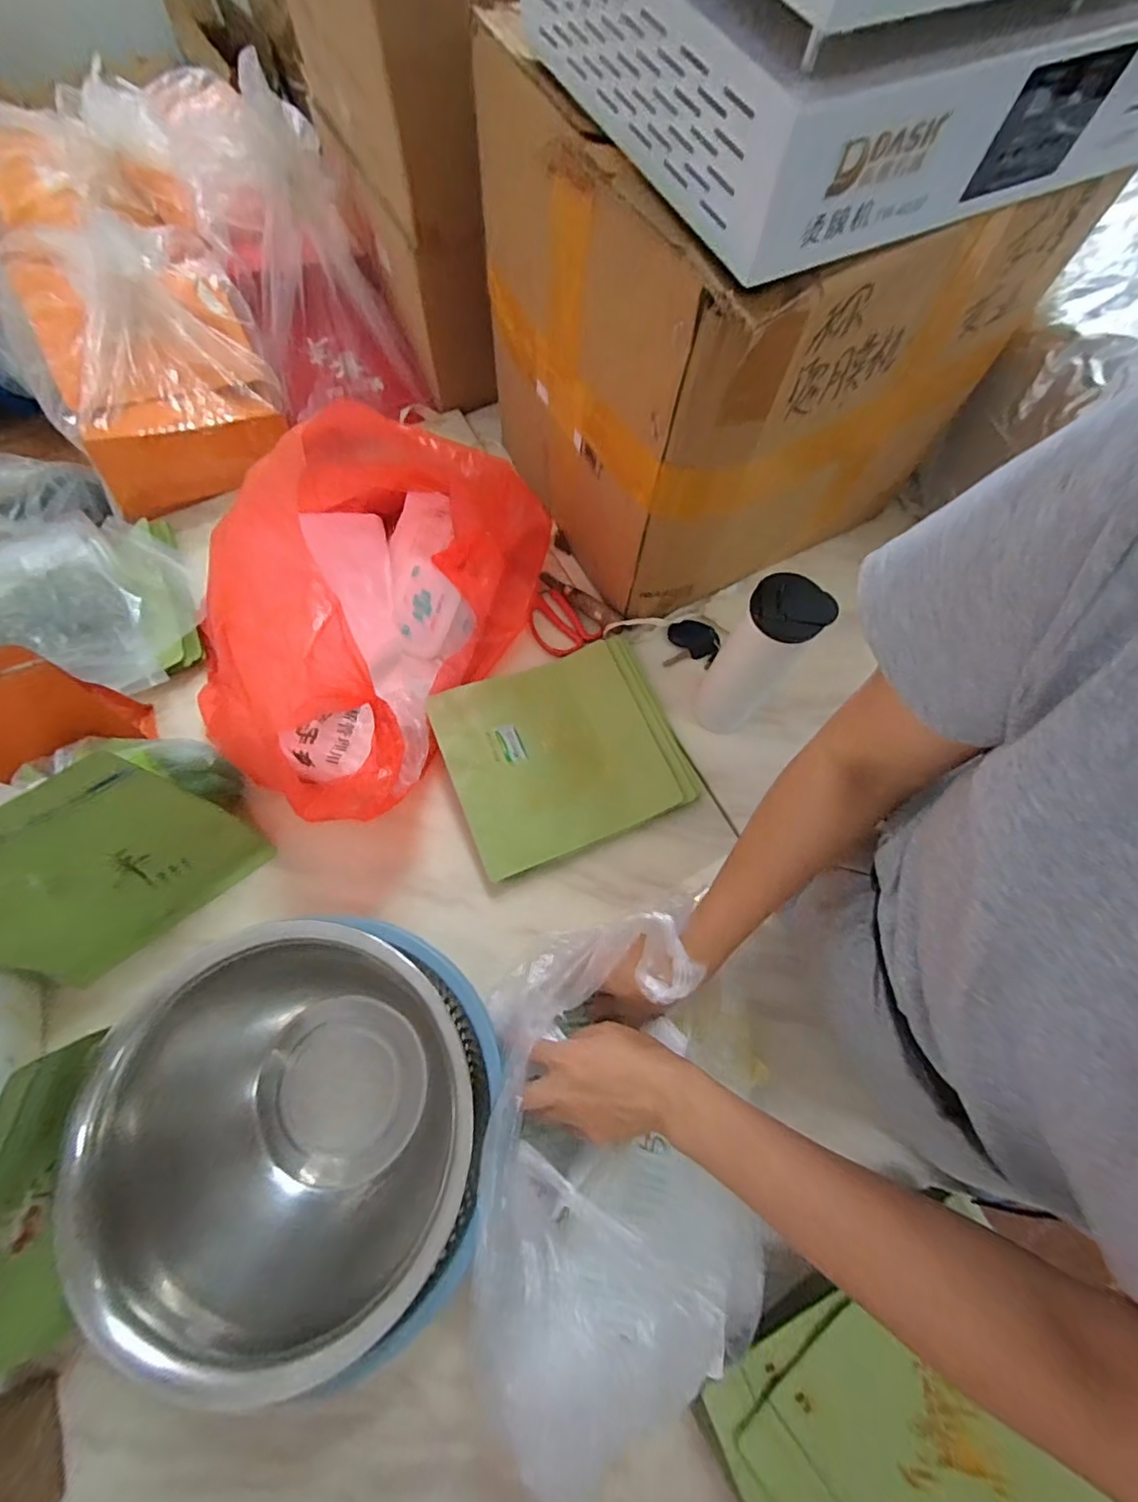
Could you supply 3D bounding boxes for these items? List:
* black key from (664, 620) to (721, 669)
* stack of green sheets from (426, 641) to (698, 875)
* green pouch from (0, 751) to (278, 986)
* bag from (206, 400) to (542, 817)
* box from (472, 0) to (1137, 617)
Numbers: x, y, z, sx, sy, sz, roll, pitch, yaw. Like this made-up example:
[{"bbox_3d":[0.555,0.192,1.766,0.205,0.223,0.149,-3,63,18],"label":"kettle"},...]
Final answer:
[{"bbox_3d":[0.160,-0.139,0.710,0.067,0.011,0.063,7,71,0],"label":"black key"},{"bbox_3d":[-0.003,-0.005,0.643,0.268,0.042,0.231,-21,73,-9],"label":"stack of green sheets"},{"bbox_3d":[-0.434,0.120,0.506,0.229,0.228,0.062,-35,76,-13],"label":"green pouch"},{"bbox_3d":[-0.229,-0.152,0.583,0.276,0.240,0.415,24,72,6],"label":"bag"},{"bbox_3d":[0.167,-0.429,0.605,0.387,0.400,0.369,-25,74,-10],"label":"box"}]

